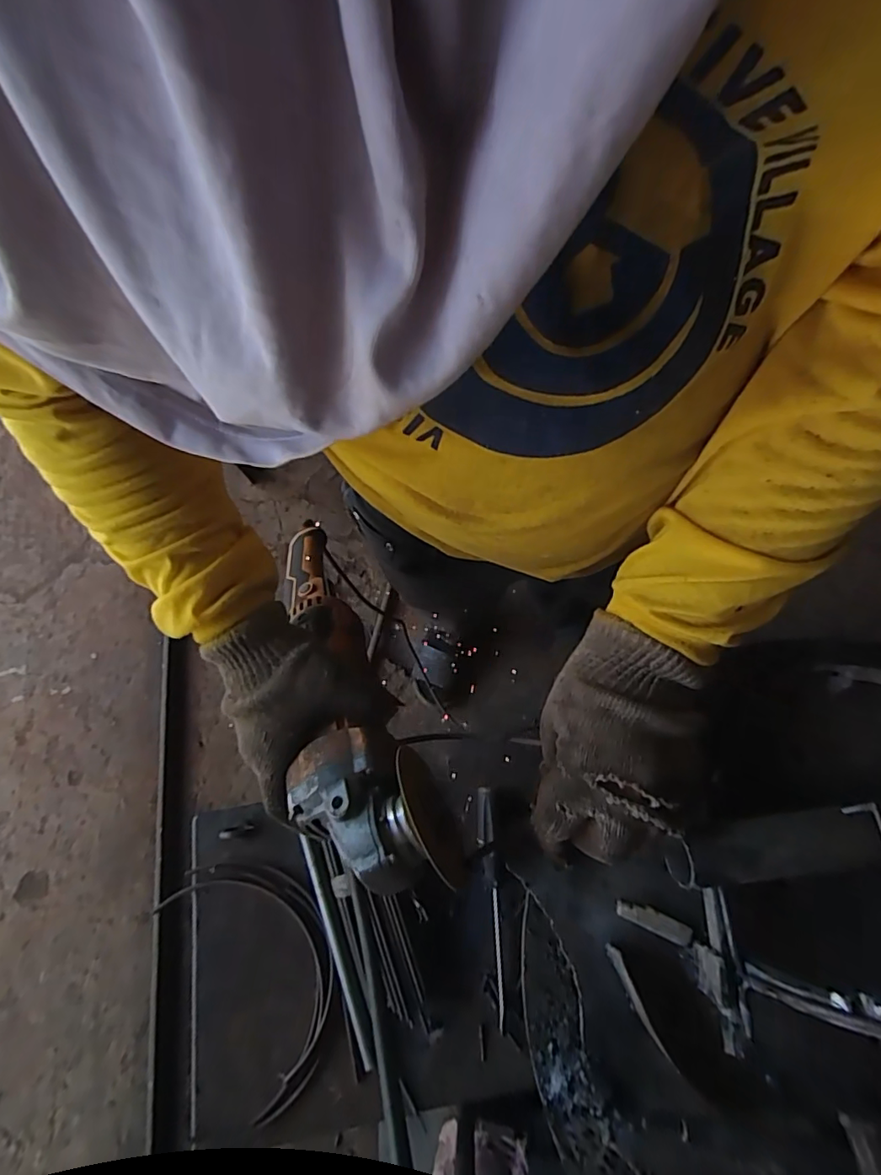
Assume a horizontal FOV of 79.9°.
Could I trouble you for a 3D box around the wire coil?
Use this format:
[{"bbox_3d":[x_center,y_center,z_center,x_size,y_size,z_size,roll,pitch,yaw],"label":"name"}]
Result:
[{"bbox_3d":[-0.189,0.410,0.572,0.143,0.018,0.244,-30,75,-10],"label":"wire coil"}]

